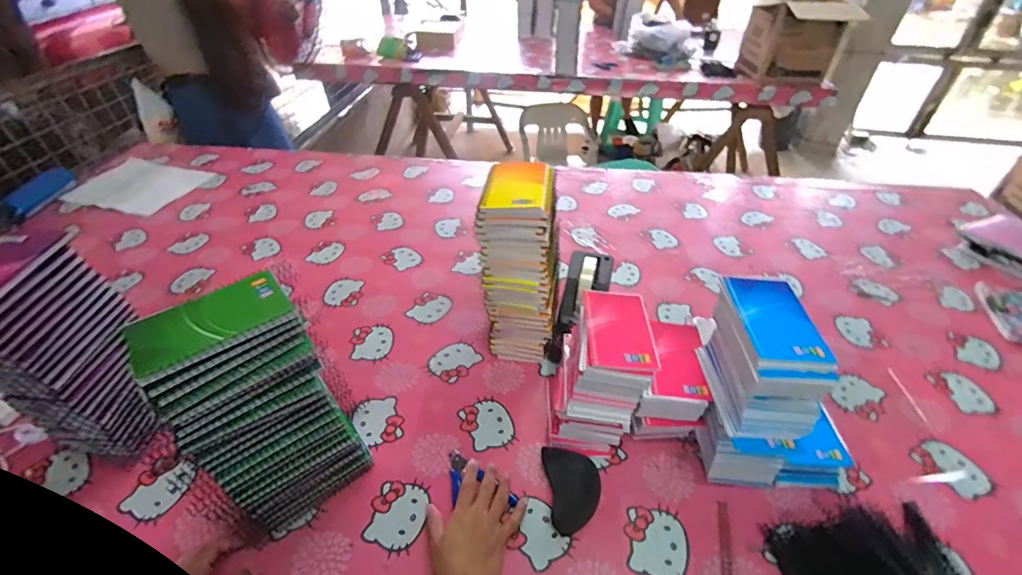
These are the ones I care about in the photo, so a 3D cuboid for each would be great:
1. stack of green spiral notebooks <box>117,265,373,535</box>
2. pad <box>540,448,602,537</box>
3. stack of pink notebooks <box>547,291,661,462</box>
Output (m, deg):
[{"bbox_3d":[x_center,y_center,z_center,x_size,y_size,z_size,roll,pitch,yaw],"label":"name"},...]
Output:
[{"bbox_3d":[-0.275,0.144,0.502,0.140,0.294,0.102,-30,50,-29],"label":"stack of green spiral notebooks"},{"bbox_3d":[0.081,0.257,0.573,0.066,0.014,0.103,-11,59,2],"label":"pad"},{"bbox_3d":[0.118,0.120,0.617,0.123,0.175,0.152,1,42,1],"label":"stack of pink notebooks"}]

